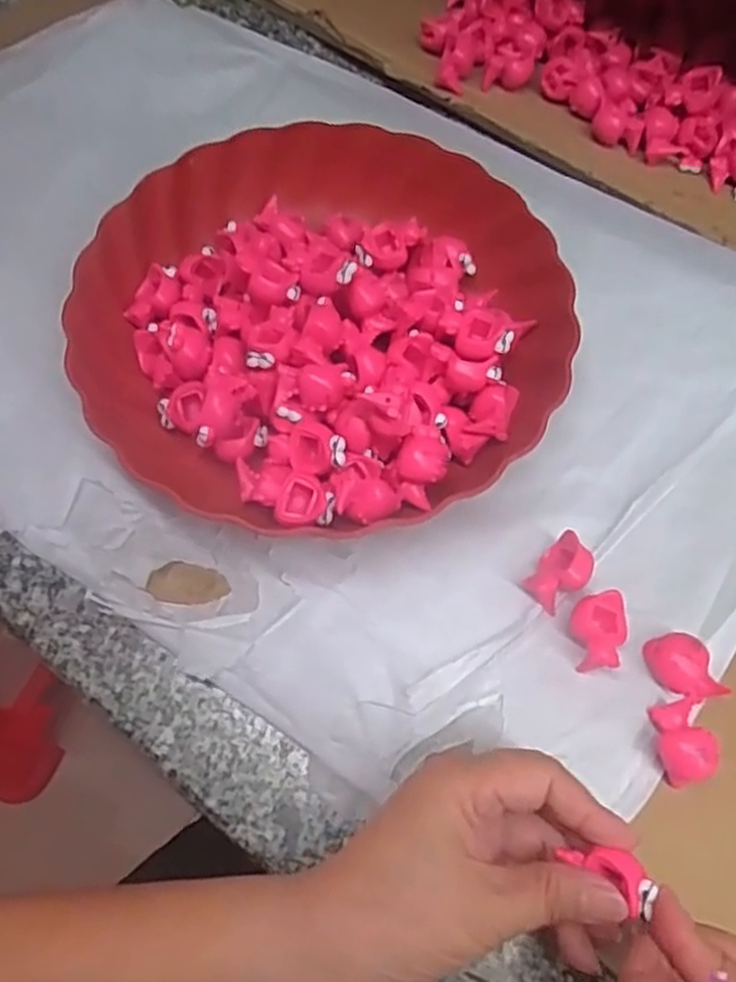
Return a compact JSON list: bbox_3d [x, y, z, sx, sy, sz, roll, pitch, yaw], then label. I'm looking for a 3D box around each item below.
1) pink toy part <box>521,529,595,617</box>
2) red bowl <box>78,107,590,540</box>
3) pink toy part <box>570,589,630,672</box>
[{"bbox_3d":[0.089,0.038,0.341,0.022,0.018,0.032,37,70,13],"label":"pink toy part"},{"bbox_3d":[-0.023,-0.091,0.383,0.233,0.047,0.229,1,66,-2],"label":"red bowl"},{"bbox_3d":[0.103,0.063,0.332,0.025,0.017,0.032,-4,67,-3],"label":"pink toy part"}]

